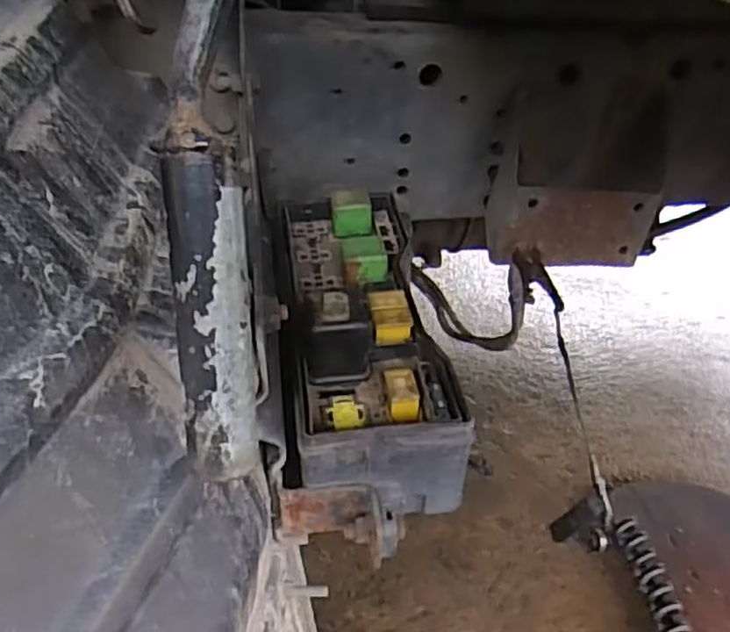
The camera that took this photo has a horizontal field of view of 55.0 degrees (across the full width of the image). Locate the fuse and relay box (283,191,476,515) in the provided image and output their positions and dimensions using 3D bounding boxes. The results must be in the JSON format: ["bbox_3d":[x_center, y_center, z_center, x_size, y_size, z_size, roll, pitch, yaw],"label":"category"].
[{"bbox_3d":[-0.005,0.000,0.431,0.086,0.076,0.250,-1,35,-8],"label":"fuse and relay box"}]

